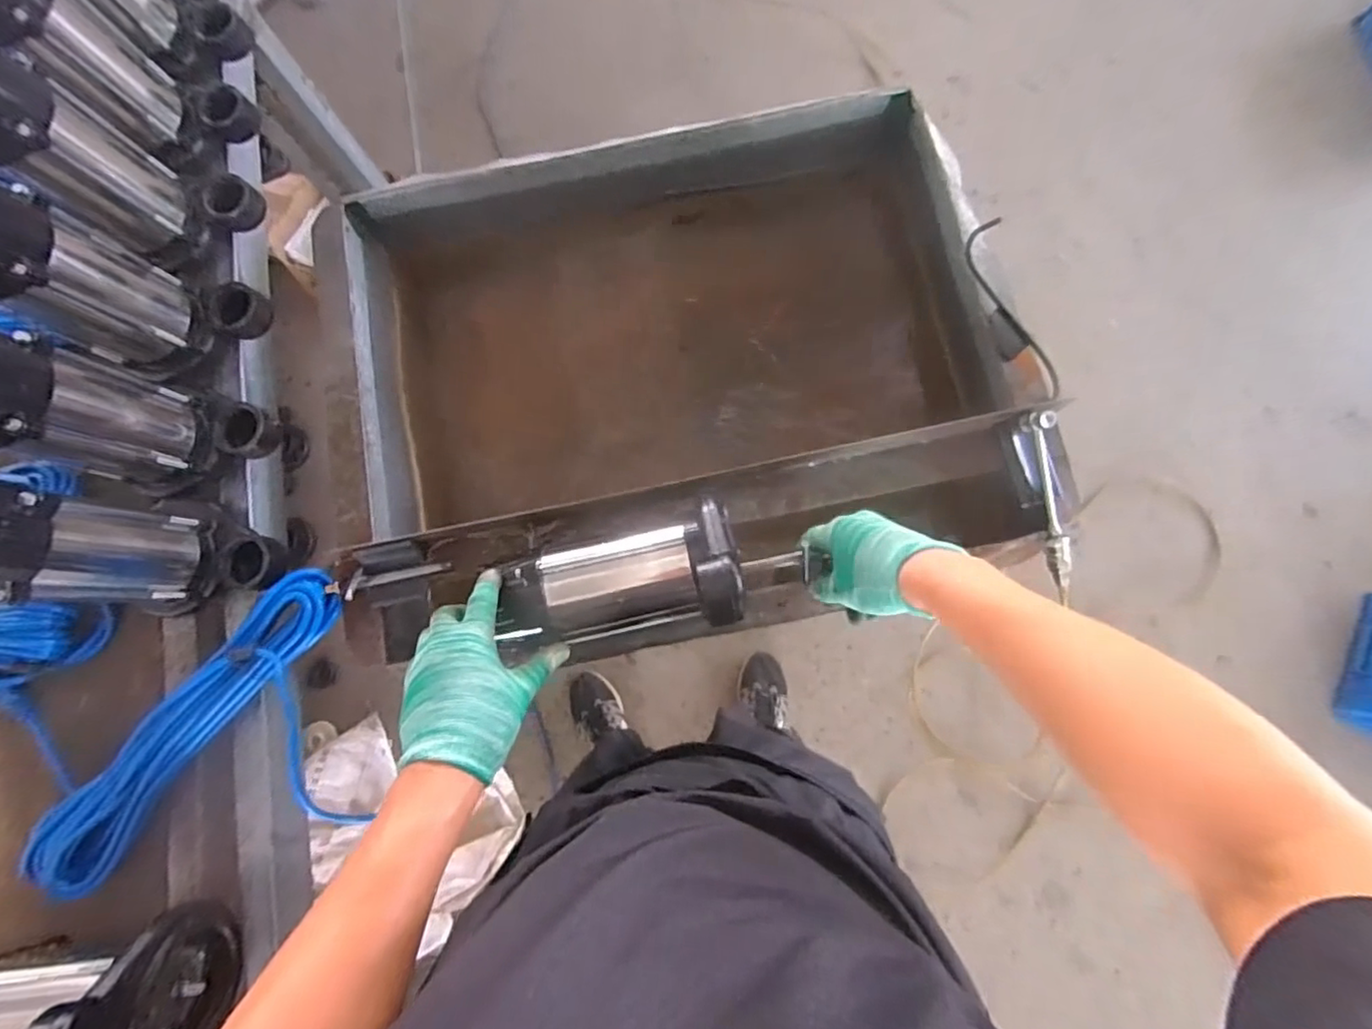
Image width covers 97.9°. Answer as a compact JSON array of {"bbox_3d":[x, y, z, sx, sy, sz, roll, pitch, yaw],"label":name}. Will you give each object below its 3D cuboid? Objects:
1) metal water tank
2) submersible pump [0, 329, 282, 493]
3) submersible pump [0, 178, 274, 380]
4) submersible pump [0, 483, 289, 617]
[{"bbox_3d":[-0.020,-0.159,0.751,0.742,0.254,0.597,-13,80,0],"label":"metal water tank"},{"bbox_3d":[-0.523,-0.088,0.541,0.146,0.225,0.105,8,81,4],"label":"submersible pump"},{"bbox_3d":[-0.550,-0.220,0.564,0.149,0.219,0.117,16,81,5],"label":"submersible pump"},{"bbox_3d":[-0.501,0.026,0.519,0.154,0.230,0.098,-16,80,0],"label":"submersible pump"}]

